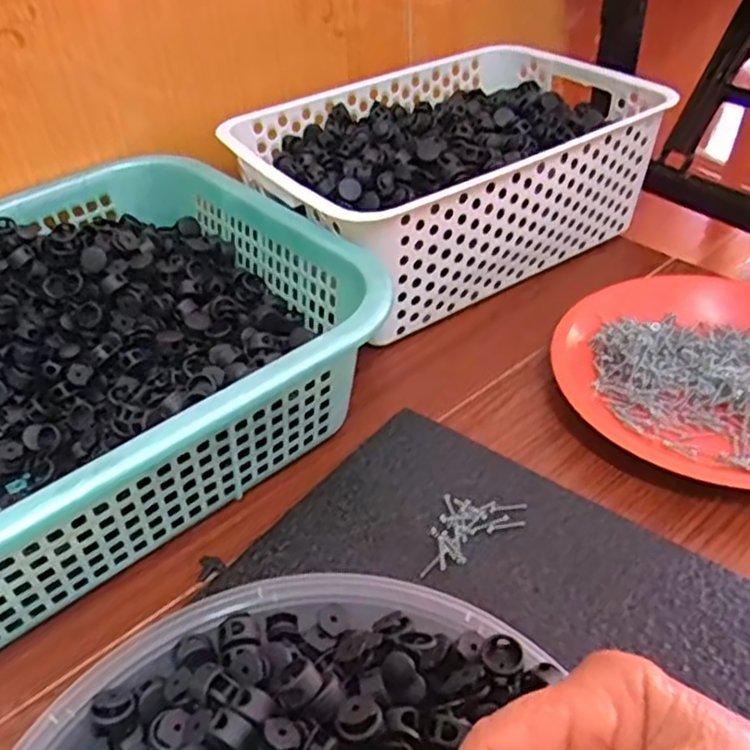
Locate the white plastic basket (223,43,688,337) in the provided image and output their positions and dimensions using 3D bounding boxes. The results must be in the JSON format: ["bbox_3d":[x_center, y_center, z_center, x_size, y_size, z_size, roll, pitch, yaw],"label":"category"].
[{"bbox_3d":[0.053,-0.159,0.566,0.297,0.100,0.203,-28,47,-25],"label":"white plastic basket"}]

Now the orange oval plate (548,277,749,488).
[{"bbox_3d":[0.212,-0.003,0.444,0.192,0.023,0.157,9,43,14],"label":"orange oval plate"}]

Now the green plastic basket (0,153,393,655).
[{"bbox_3d":[-0.209,0.009,0.408,0.369,0.096,0.282,-33,49,-29],"label":"green plastic basket"}]

